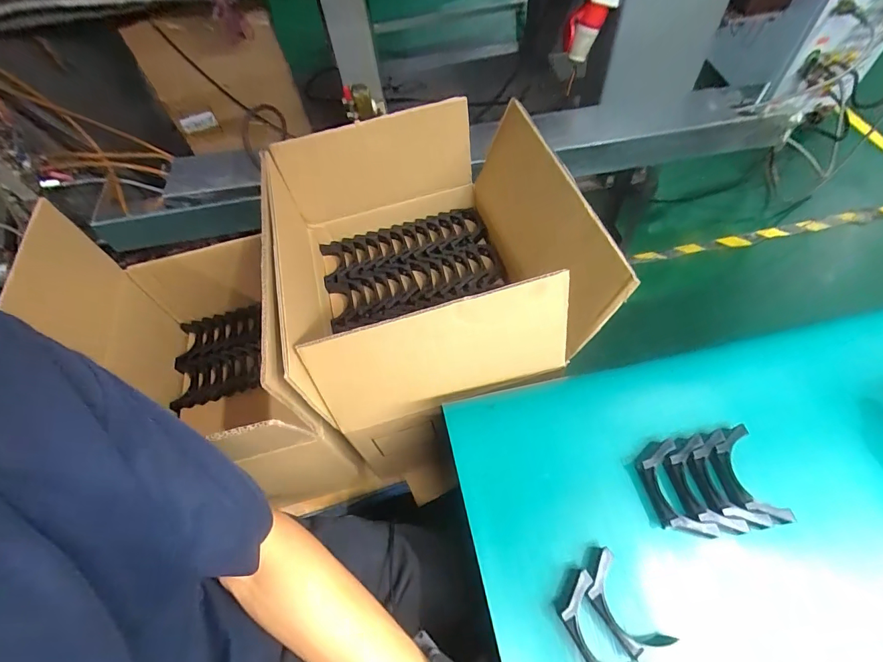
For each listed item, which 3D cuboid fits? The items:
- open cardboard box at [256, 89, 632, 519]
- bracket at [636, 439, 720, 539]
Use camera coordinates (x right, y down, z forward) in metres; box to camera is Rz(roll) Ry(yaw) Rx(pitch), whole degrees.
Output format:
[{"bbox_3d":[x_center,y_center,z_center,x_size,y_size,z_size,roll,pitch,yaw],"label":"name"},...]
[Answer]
[{"bbox_3d":[-0.011,-0.058,0.703,0.382,0.376,0.415,-15,58,-5],"label":"open cardboard box"},{"bbox_3d":[0.223,0.155,0.425,0.044,0.020,0.093,-13,58,-4],"label":"bracket"}]

